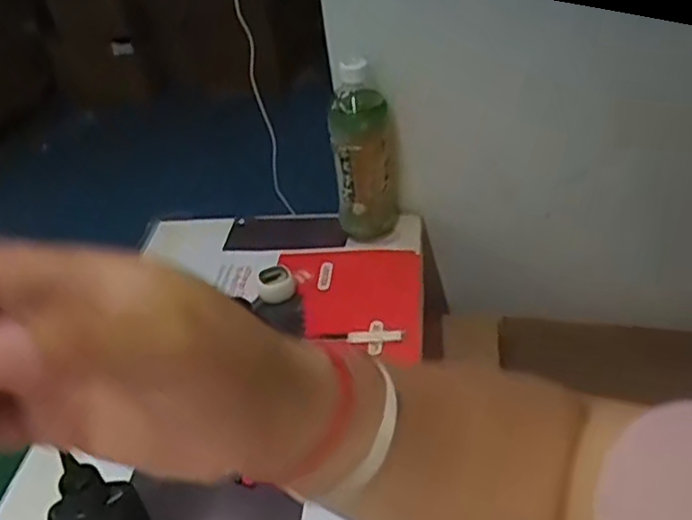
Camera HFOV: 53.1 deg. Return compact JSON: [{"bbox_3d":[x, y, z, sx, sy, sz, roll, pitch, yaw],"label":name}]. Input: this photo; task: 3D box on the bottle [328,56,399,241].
[{"bbox_3d":[0.019,-0.121,0.756,0.065,0.190,0.074,-4,36,4],"label":"bottle"}]

